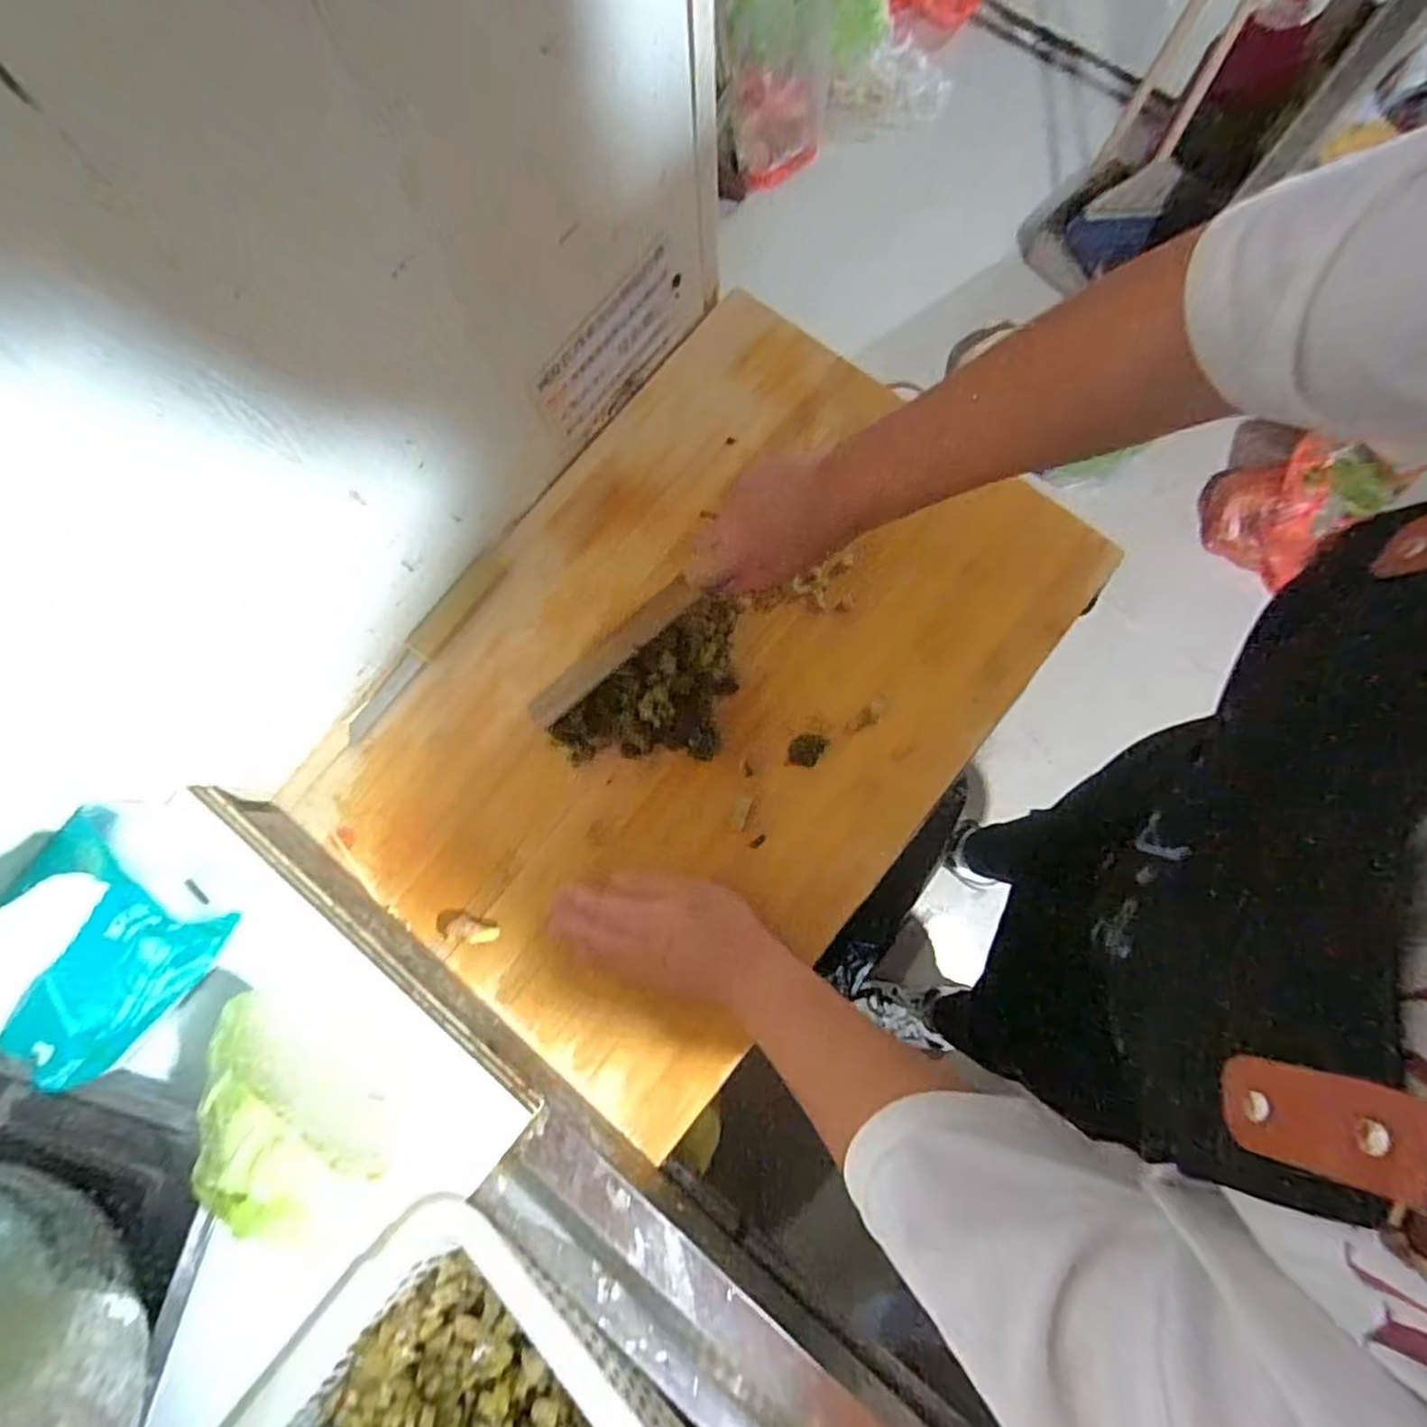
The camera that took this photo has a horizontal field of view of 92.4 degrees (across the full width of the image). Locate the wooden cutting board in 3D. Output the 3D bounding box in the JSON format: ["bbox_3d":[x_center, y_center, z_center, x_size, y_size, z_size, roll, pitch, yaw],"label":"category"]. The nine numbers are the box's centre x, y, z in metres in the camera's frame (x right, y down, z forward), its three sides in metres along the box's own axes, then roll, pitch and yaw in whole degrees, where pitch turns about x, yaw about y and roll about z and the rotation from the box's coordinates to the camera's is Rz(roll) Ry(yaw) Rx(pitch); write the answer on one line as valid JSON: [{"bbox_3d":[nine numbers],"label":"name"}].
[{"bbox_3d":[-0.013,-0.027,0.521,0.384,0.021,0.540,39,84,7],"label":"wooden cutting board"}]

